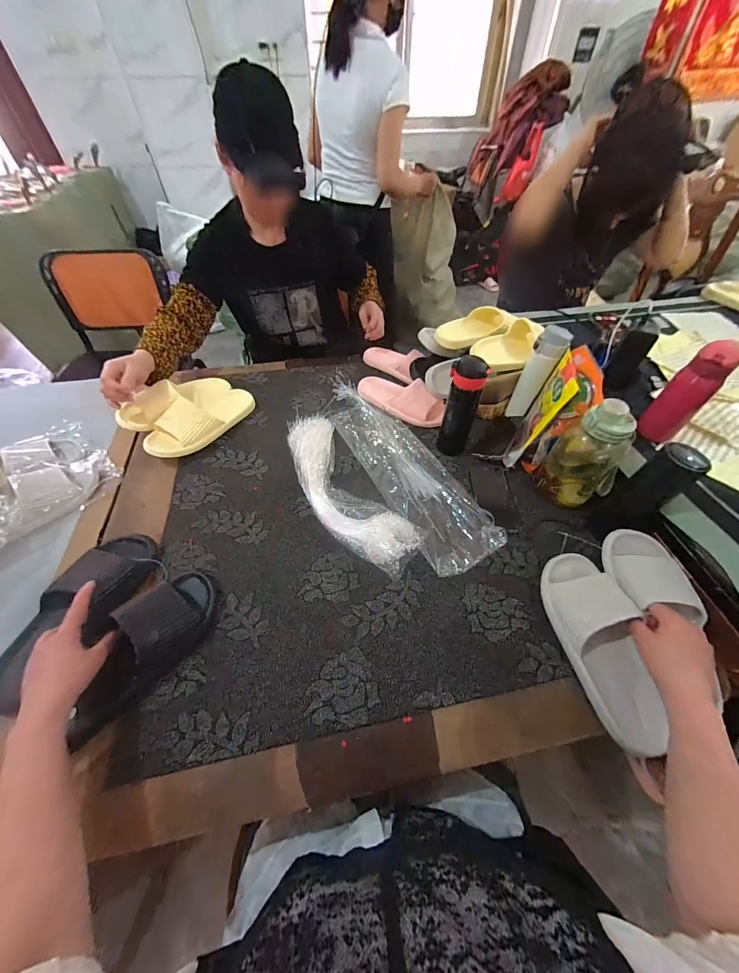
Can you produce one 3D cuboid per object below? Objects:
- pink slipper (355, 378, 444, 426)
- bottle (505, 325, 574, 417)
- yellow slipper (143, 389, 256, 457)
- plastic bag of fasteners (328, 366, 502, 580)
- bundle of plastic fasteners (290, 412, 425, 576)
[{"bbox_3d":[0.079,-0.230,0.851,0.115,0.061,0.255,-36,60,-24],"label":"pink slipper"},{"bbox_3d":[0.381,-0.252,0.758,0.062,0.200,0.057,27,57,20],"label":"bottle"},{"bbox_3d":[-0.384,-0.161,0.766,0.093,0.064,0.262,32,59,22],"label":"yellow slipper"},{"bbox_3d":[0.058,-0.085,0.752,0.165,0.028,0.600,-23,55,-17],"label":"plastic bag of fasteners"},{"bbox_3d":[-0.060,-0.010,0.676,0.148,0.046,0.435,-27,59,-18],"label":"bundle of plastic fasteners"}]

